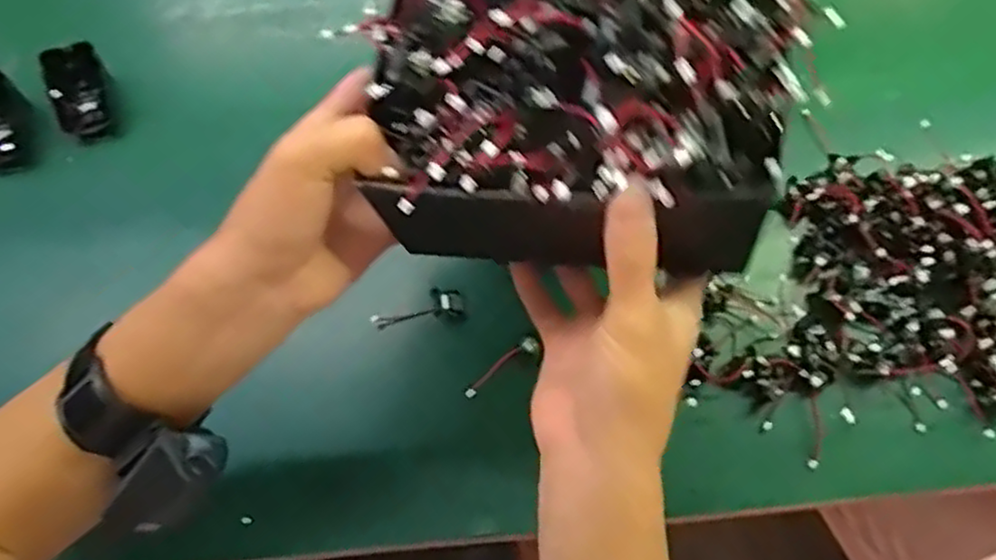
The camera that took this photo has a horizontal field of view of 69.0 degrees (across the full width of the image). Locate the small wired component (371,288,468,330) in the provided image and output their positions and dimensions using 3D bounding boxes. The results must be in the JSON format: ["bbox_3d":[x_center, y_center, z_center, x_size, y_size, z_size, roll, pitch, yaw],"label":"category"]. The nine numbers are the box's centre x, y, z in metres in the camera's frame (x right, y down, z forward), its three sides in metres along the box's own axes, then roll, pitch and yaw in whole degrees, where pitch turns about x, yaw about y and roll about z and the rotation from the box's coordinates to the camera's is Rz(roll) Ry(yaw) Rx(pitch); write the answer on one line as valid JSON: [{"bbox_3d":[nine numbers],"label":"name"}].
[{"bbox_3d":[-0.056,0.020,0.514,0.066,0.004,0.023,-6,89,4],"label":"small wired component"}]

